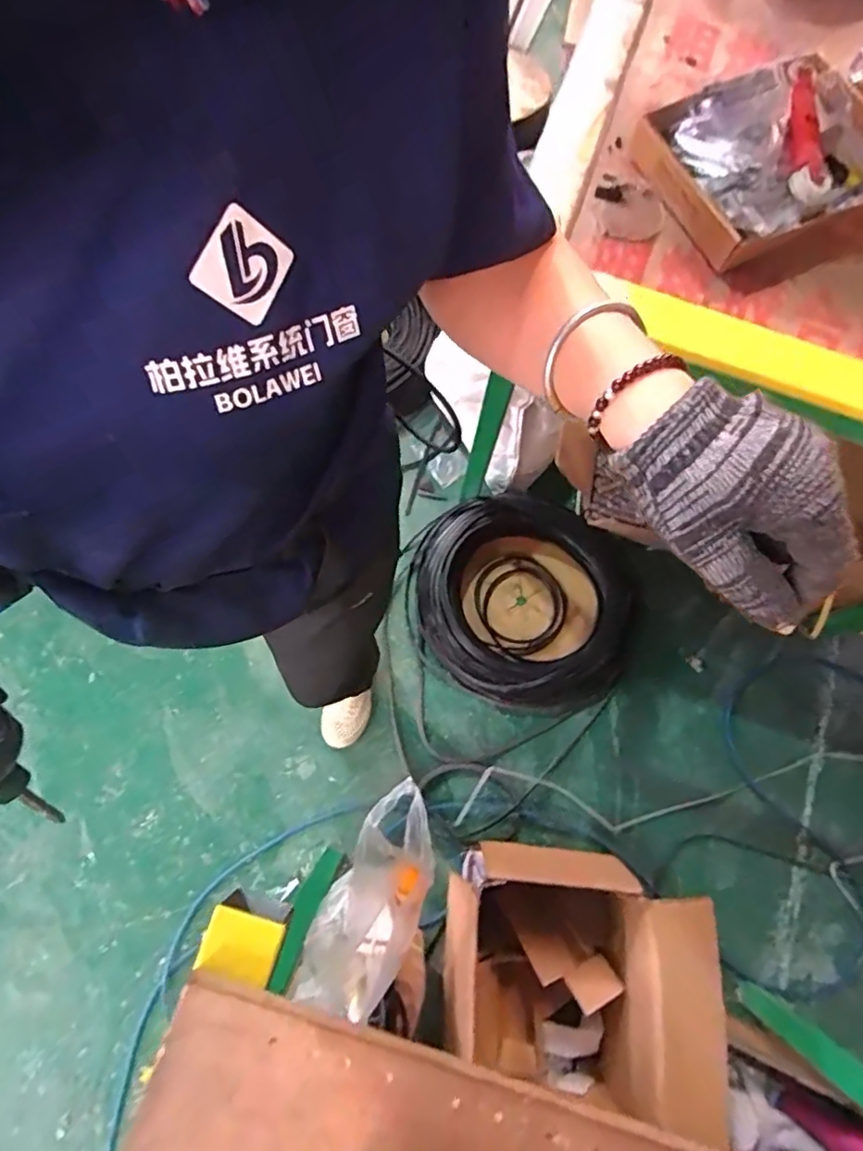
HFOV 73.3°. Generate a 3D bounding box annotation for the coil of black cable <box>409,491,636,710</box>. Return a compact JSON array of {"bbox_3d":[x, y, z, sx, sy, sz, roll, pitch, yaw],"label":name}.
[{"bbox_3d":[0.200,0.059,1.241,0.421,0.102,0.483,-36,77,-10],"label":"coil of black cable"}]

